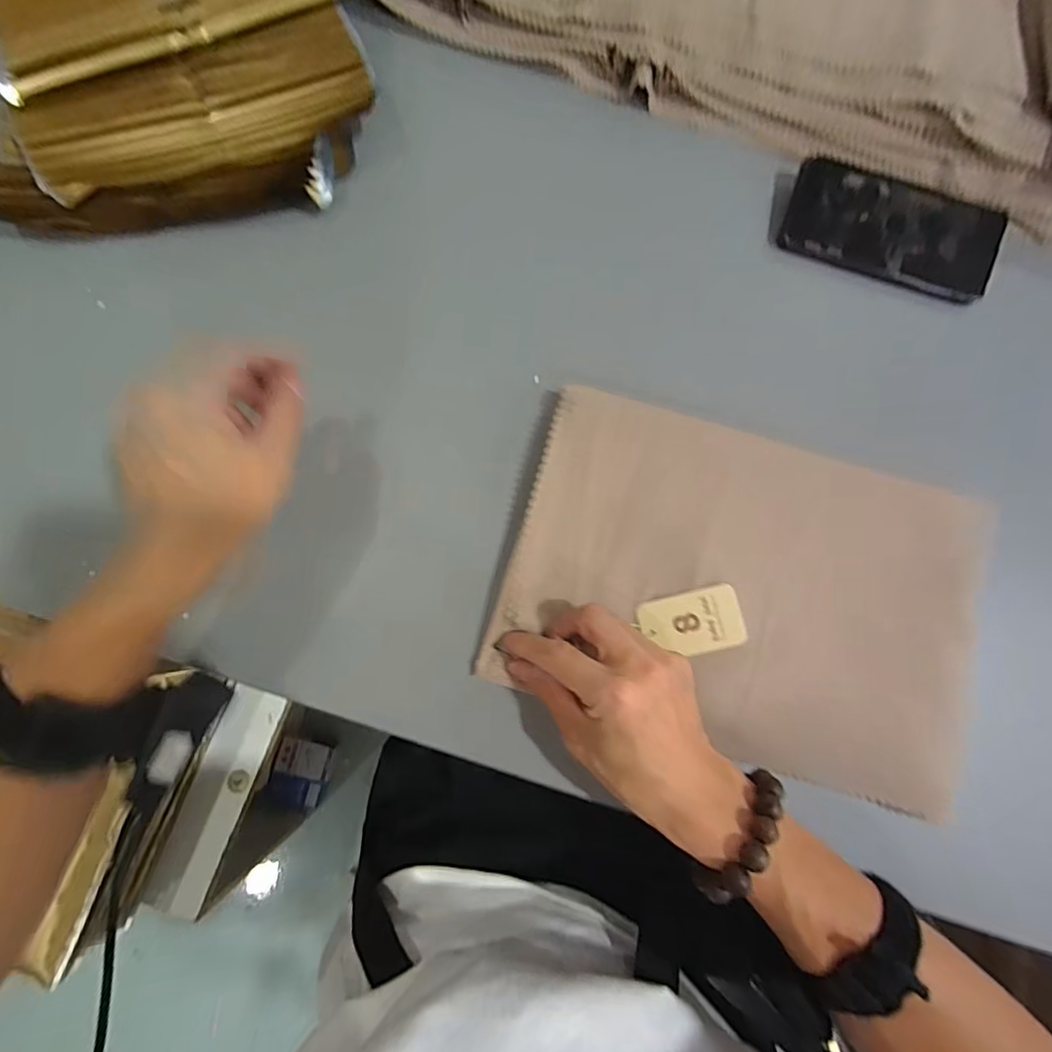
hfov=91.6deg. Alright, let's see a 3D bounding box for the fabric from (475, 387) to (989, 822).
[{"bbox_3d":[0.143,0.040,0.335,0.300,0.021,0.206,17,83,3],"label":"fabric"}]

